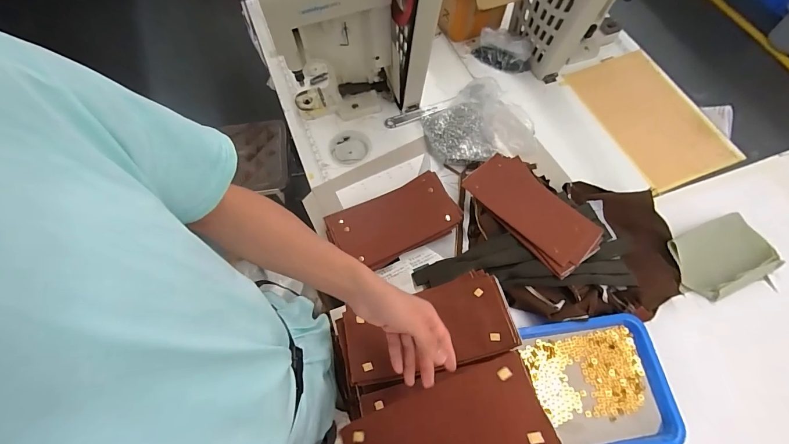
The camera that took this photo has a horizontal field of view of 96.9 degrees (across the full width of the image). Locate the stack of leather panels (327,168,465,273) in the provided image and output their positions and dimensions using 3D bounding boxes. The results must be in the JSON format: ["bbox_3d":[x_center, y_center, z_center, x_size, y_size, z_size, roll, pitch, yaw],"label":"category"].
[{"bbox_3d":[-0.001,0.000,0.759,0.269,0.031,0.149,-24,69,-10],"label":"stack of leather panels"}]

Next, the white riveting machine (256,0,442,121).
[{"bbox_3d":[-0.083,-0.444,0.749,0.335,0.433,0.201,-1,67,0],"label":"white riveting machine"}]

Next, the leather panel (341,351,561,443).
[{"bbox_3d":[0.060,0.263,0.431,0.245,0.009,0.112,-26,62,4],"label":"leather panel"}]

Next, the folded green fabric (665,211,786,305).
[{"bbox_3d":[0.676,0.071,0.718,0.217,0.032,0.138,-21,69,-9],"label":"folded green fabric"}]

